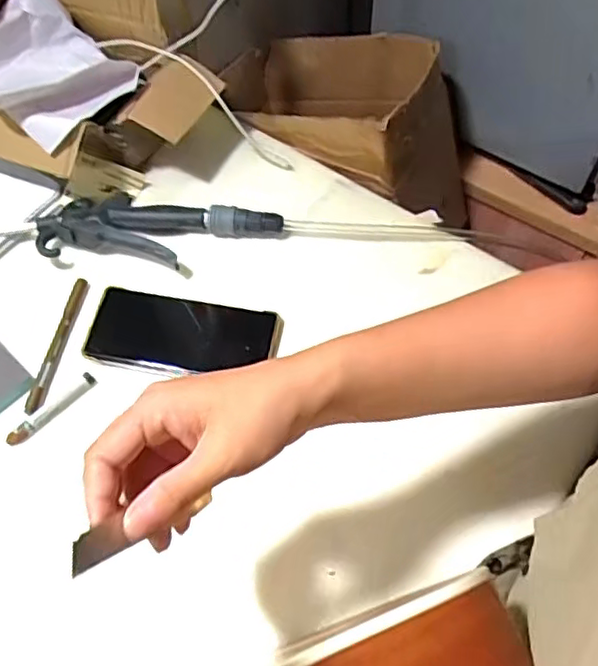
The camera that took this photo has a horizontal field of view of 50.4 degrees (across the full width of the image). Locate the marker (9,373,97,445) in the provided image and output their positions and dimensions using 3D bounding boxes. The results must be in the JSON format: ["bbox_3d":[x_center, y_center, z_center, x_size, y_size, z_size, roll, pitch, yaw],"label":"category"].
[{"bbox_3d":[-0.207,0.064,0.534,0.084,0.008,0.011,-40,67,-19],"label":"marker"}]

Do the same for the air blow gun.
[{"bbox_3d":[-0.135,-0.099,0.612,0.229,0.023,0.078,3,61,4],"label":"air blow gun"}]

